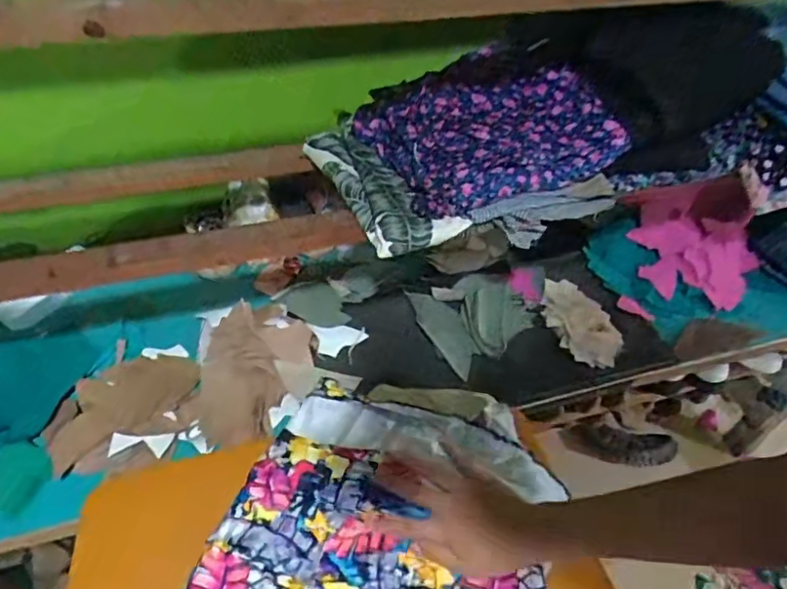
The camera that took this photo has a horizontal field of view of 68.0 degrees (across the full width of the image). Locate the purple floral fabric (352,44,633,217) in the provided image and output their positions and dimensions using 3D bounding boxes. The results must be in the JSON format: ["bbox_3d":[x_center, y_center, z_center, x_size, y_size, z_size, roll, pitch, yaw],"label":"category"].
[{"bbox_3d":[0.104,-0.201,0.680,0.239,0.074,0.245,-20,51,-22],"label":"purple floral fabric"}]

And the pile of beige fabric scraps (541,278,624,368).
[{"bbox_3d":[0.278,0.033,0.874,0.095,0.019,0.168,-8,48,-12],"label":"pile of beige fabric scraps"}]

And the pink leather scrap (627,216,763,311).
[{"bbox_3d":[0.513,-0.060,0.975,0.206,0.044,0.166,1,47,-4],"label":"pink leather scrap"}]

